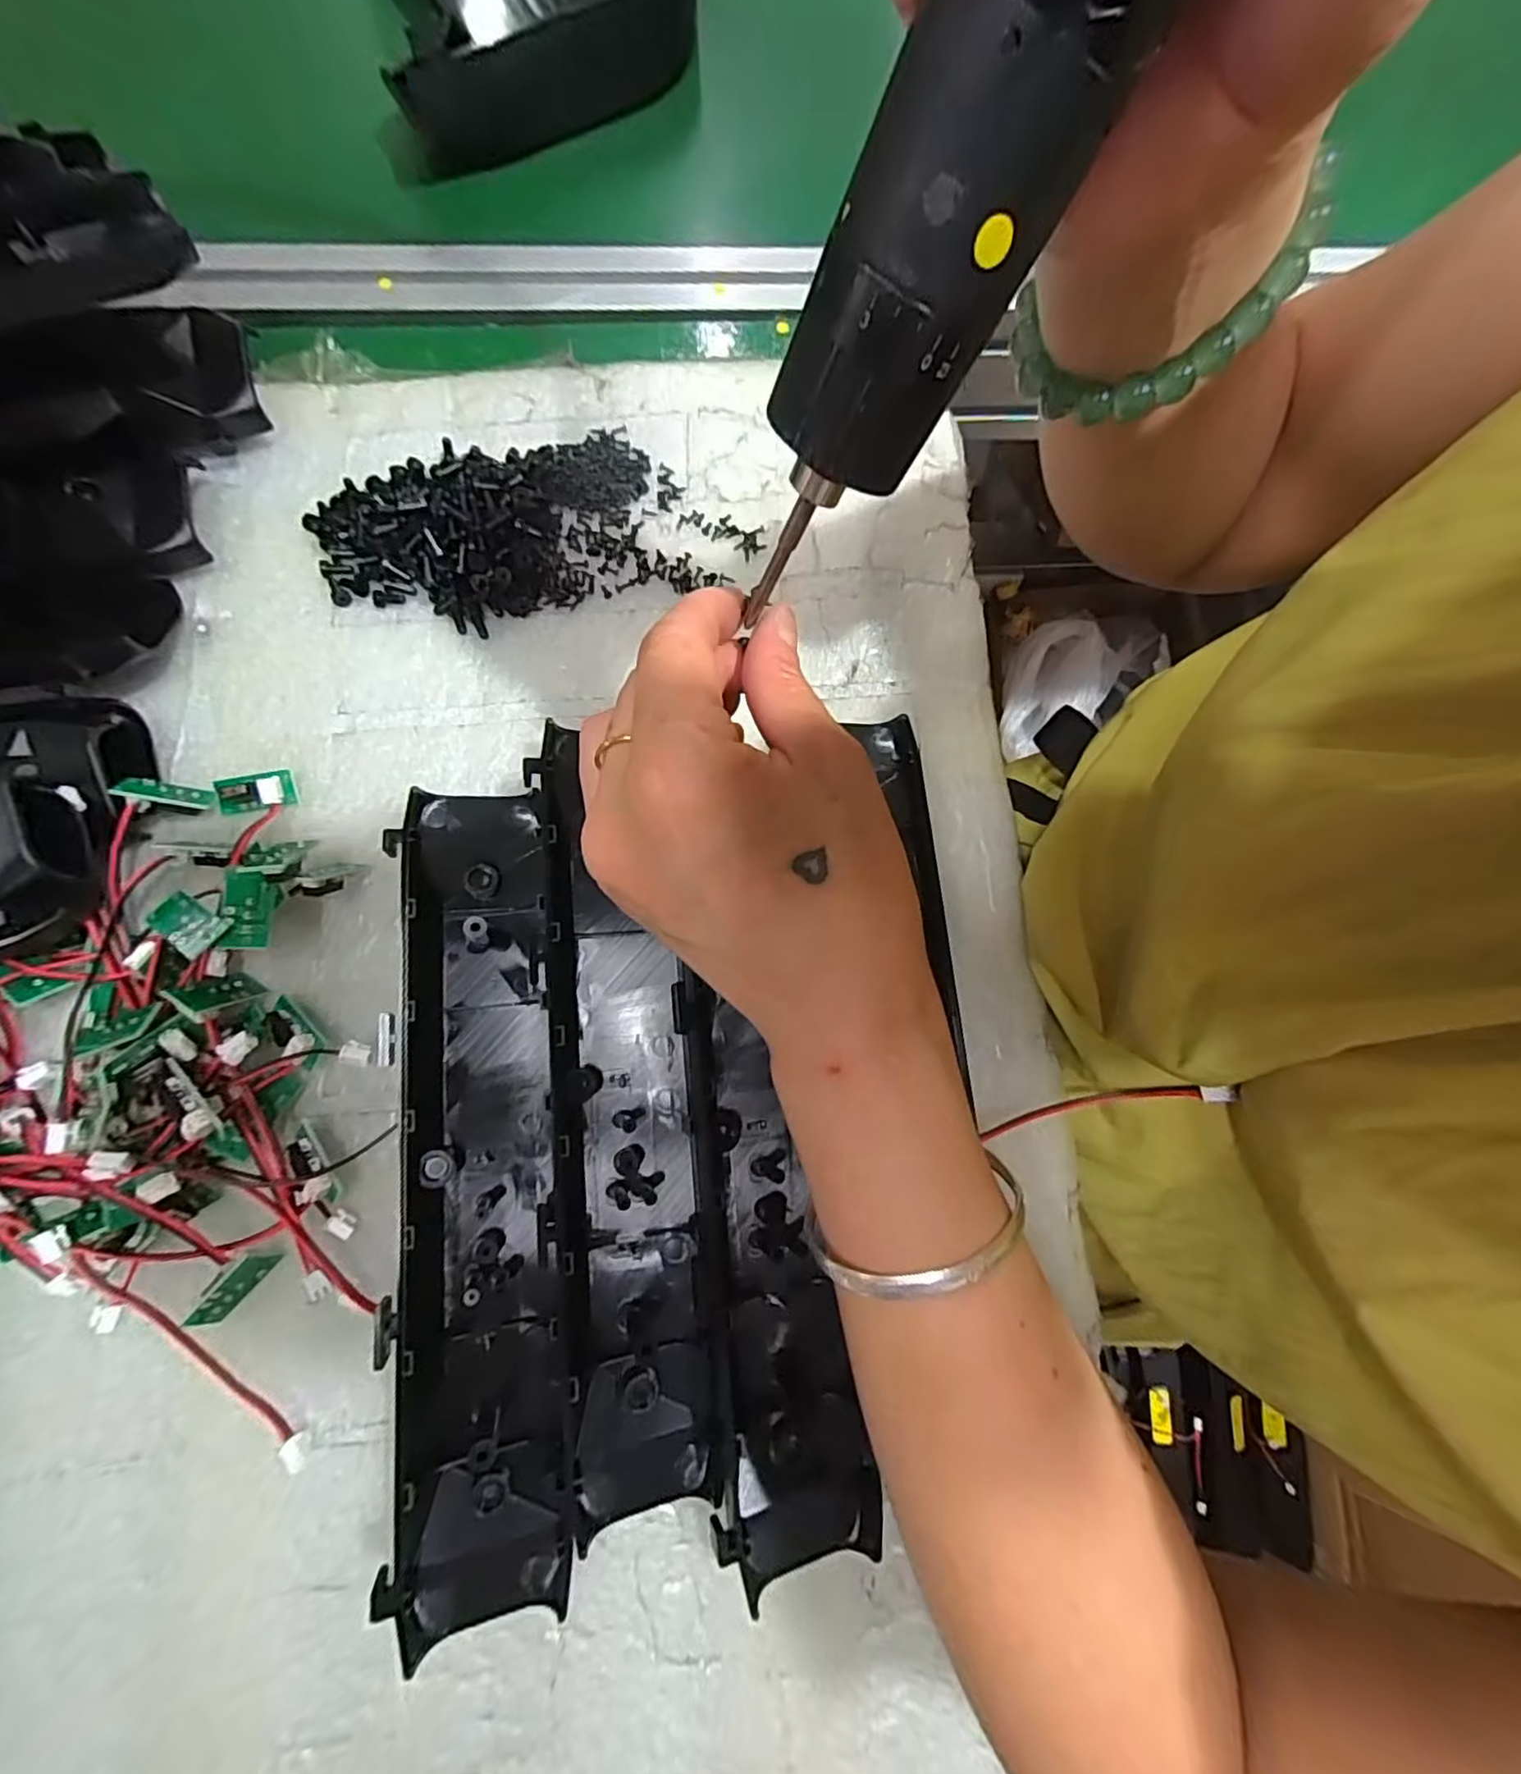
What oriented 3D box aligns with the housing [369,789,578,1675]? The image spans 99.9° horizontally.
[{"bbox_3d":[-0.102,0.094,0.226,0.063,0.025,0.271,-7,80,-4],"label":"housing"}]

